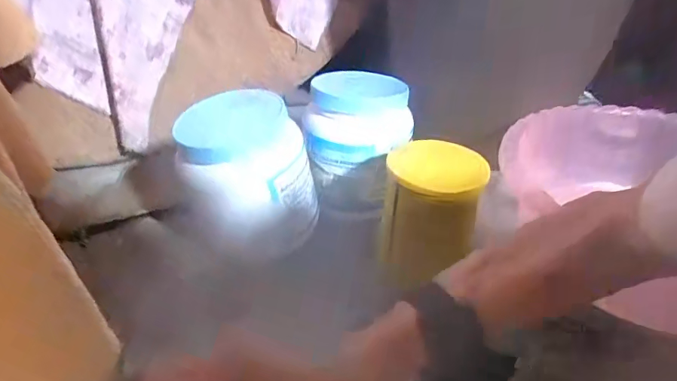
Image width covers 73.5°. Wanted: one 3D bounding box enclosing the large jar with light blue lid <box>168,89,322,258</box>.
[{"bbox_3d":[-0.098,-0.014,0.515,0.144,0.150,0.126,-3,34,-8],"label":"large jar with light blue lid"}]

